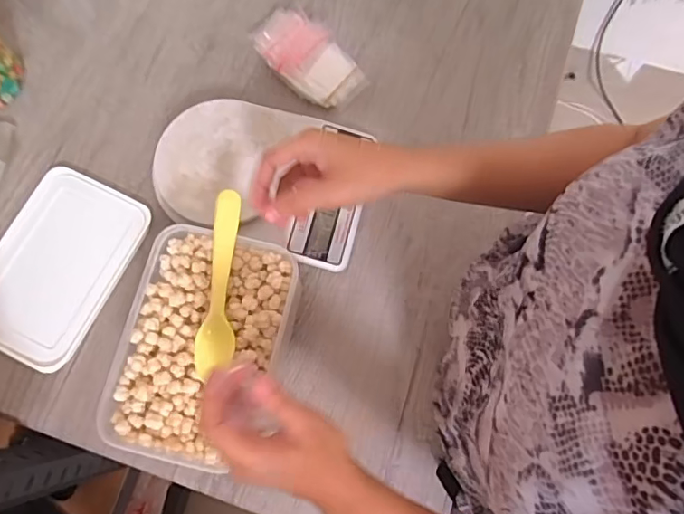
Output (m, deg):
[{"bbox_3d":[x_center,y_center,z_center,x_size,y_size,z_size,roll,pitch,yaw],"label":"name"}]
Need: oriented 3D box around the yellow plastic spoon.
[{"bbox_3d":[-0.098,0.020,0.421,0.027,0.015,0.149,2,76,2],"label":"yellow plastic spoon"}]

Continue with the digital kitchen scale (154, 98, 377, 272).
[{"bbox_3d":[-0.078,-0.080,0.522,0.202,0.043,0.147,12,76,4],"label":"digital kitchen scale"}]

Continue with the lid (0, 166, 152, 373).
[{"bbox_3d":[-0.287,0.007,0.521,0.125,0.013,0.186,26,78,8],"label":"lid"}]

